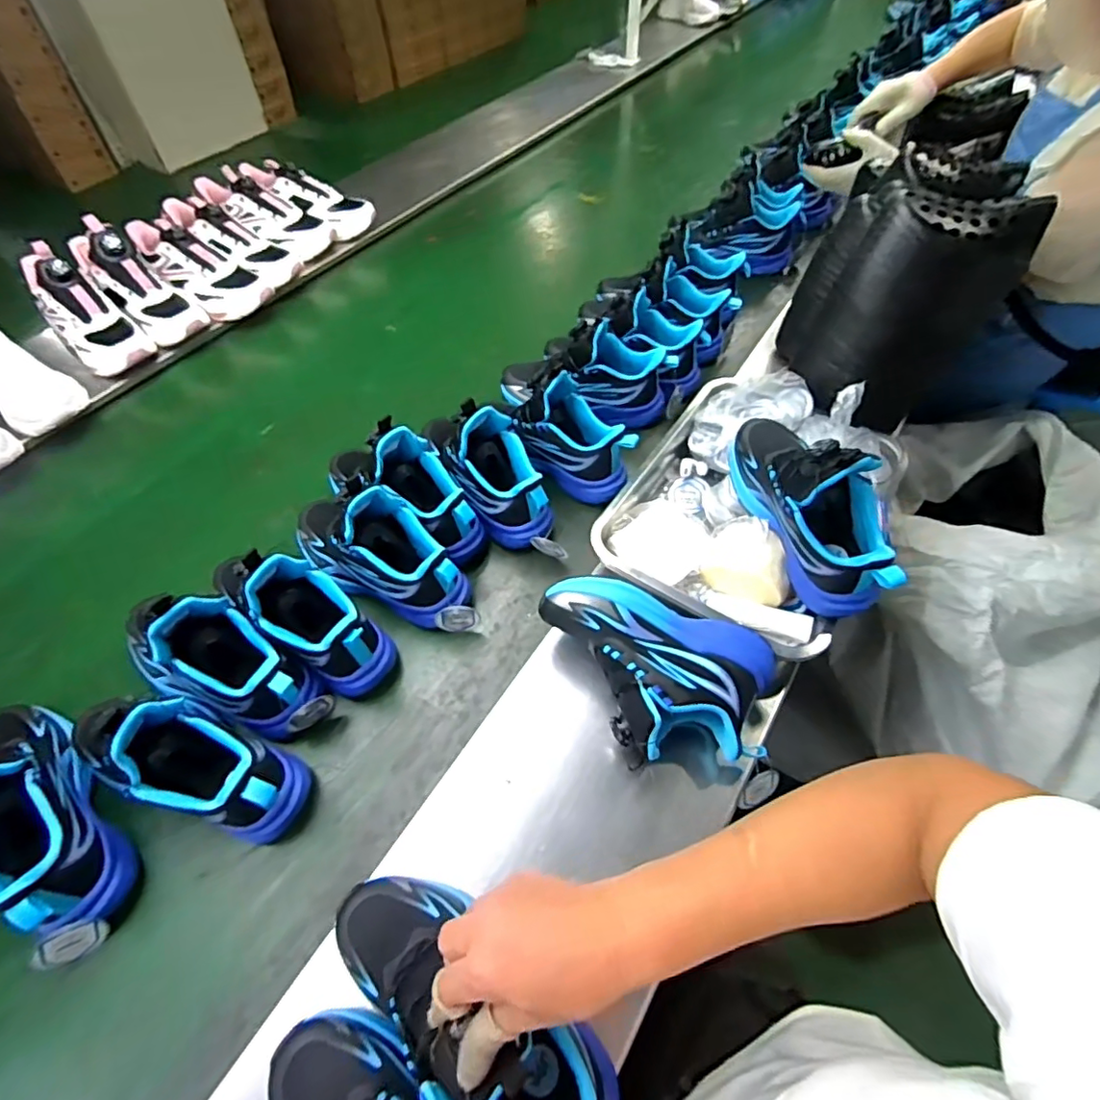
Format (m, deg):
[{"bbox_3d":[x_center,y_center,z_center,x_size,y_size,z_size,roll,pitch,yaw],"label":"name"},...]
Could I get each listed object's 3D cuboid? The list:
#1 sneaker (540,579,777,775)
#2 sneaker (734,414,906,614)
[{"bbox_3d":[0.094,0.117,0.532,0.222,0.074,0.150,9,56,8],"label":"sneaker"},{"bbox_3d":[0.256,-0.048,0.567,0.081,0.155,0.235,-15,56,-9],"label":"sneaker"}]

